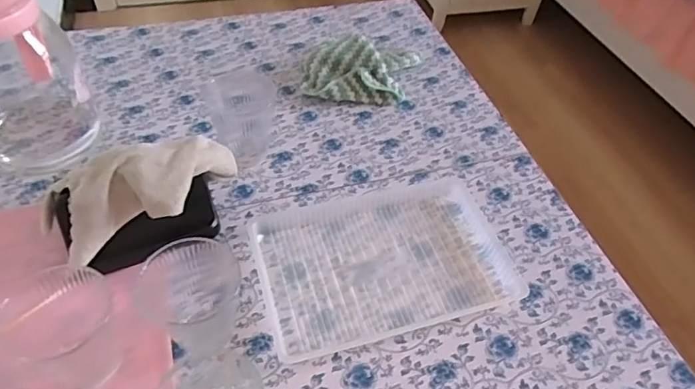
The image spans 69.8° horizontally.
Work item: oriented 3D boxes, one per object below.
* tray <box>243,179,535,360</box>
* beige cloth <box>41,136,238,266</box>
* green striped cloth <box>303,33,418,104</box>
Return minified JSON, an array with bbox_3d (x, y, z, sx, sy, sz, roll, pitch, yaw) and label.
[{"bbox_3d":[0.035,0.057,0.504,0.241,0.017,0.167,-11,52,-14],"label":"tray"},{"bbox_3d":[-0.182,-0.008,0.462,0.174,0.073,0.091,-25,56,-24],"label":"beige cloth"},{"bbox_3d":[0.024,-0.181,0.693,0.174,0.054,0.123,-3,50,-8],"label":"green striped cloth"}]

